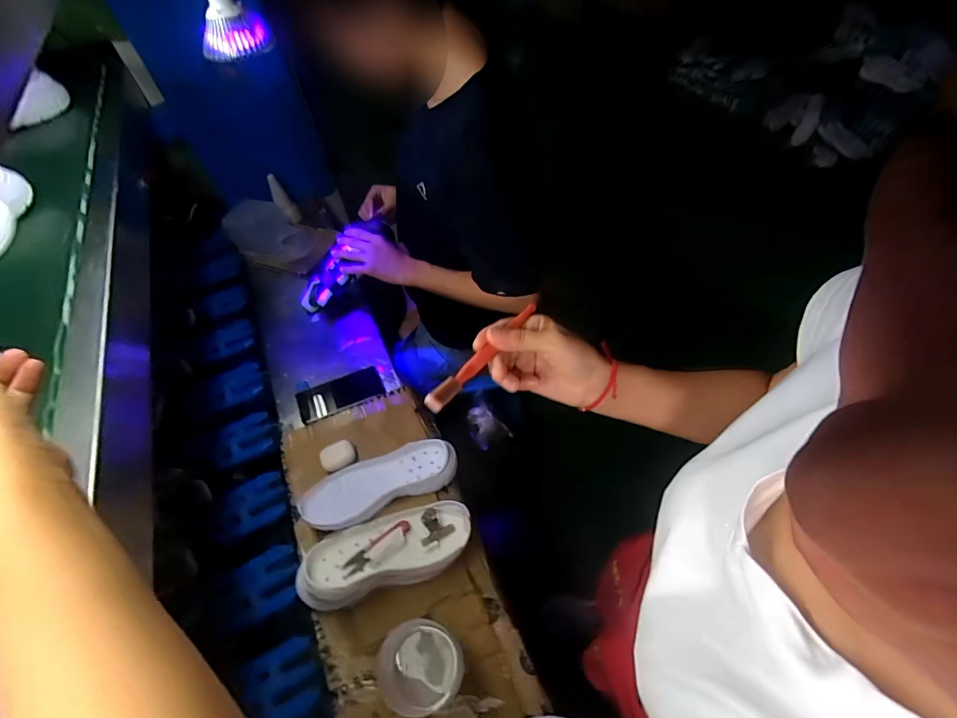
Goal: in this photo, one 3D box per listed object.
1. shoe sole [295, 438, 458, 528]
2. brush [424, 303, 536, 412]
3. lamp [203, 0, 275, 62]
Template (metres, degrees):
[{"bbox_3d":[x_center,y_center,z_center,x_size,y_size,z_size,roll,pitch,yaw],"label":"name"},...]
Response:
[{"bbox_3d":[-0.158,0.198,0.708,0.245,0.028,0.092,-20,54,-11],"label":"shoe sole"},{"bbox_3d":[0.005,-0.006,0.354,0.016,0.018,0.165,21,35,19],"label":"brush"},{"bbox_3d":[-0.324,-0.451,0.544,0.071,0.120,0.074,37,63,28],"label":"lamp"}]

